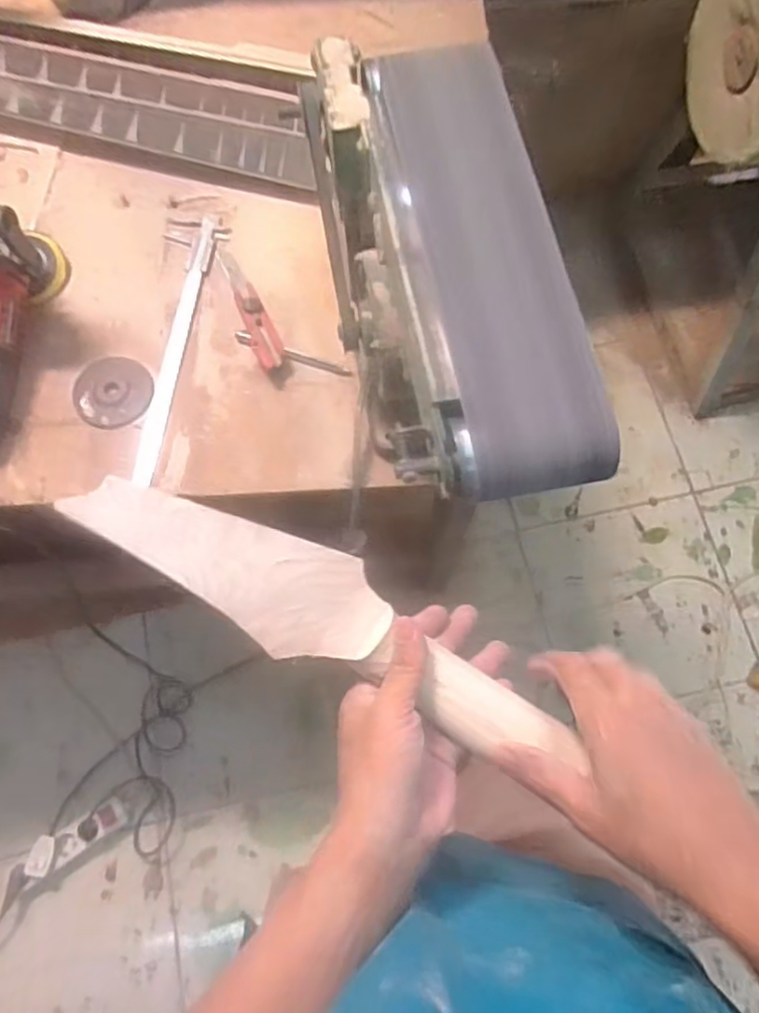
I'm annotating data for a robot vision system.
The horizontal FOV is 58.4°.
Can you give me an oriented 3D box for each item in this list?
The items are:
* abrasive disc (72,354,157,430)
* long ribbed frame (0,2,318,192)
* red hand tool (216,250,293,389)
[{"bbox_3d":[-0.302,-0.131,0.766,0.084,0.004,0.089,0,71,0],"label":"abrasive disc"},{"bbox_3d":[-0.385,-0.564,0.870,0.644,0.084,0.186,15,72,5],"label":"long ribbed frame"},{"bbox_3d":[-0.149,-0.231,0.800,0.032,0.019,0.200,-22,73,-7],"label":"red hand tool"}]

